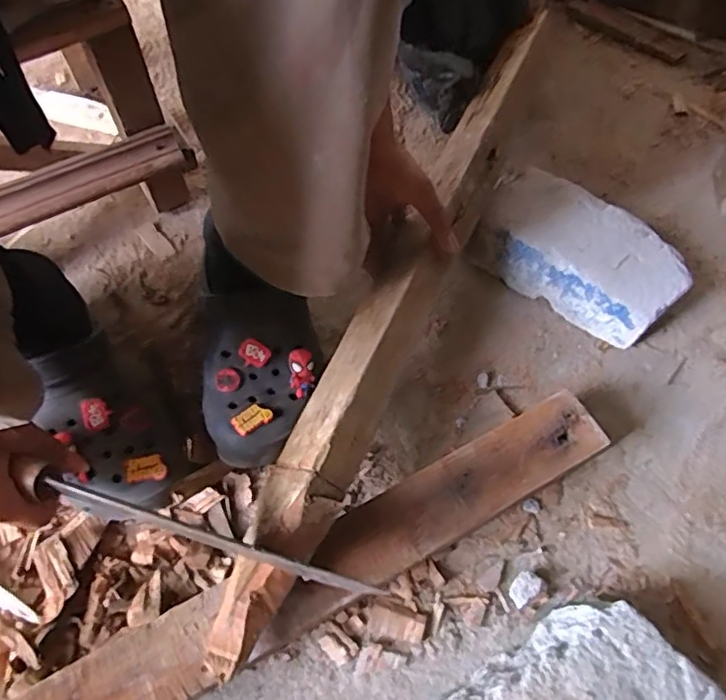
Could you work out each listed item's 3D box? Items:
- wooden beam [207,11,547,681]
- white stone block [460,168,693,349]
[{"bbox_3d":[0.035,-0.063,0.533,0.064,0.064,0.663,23,64,9],"label":"wooden beam"},{"bbox_3d":[0.214,-0.098,0.596,0.192,0.074,0.103,34,67,13],"label":"white stone block"}]

